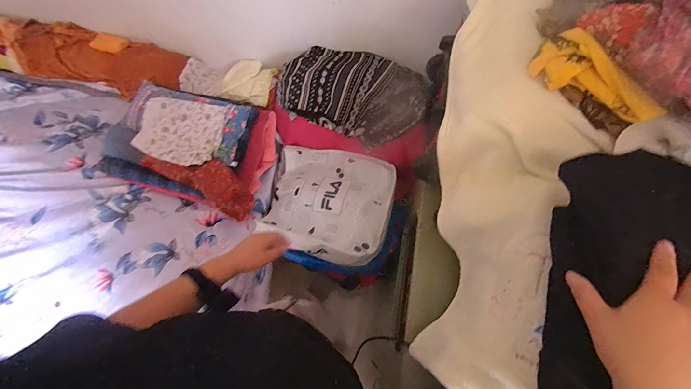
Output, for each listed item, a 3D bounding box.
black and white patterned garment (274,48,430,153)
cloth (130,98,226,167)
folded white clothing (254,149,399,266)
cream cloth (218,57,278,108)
[{"bbox_3d":[0.031,-0.346,0.955,0.468,0.121,0.296,23,69,7],"label":"black and white patterned garment"},{"bbox_3d":[-0.530,-0.202,0.930,0.277,0.049,0.200,12,68,3],"label":"cloth"},{"bbox_3d":[-0.058,0.018,0.974,0.411,0.131,0.359,17,68,5],"label":"folded white clothing"},{"bbox_3d":[-0.362,-0.421,1.079,0.197,0.062,0.197,27,69,8],"label":"cream cloth"}]

